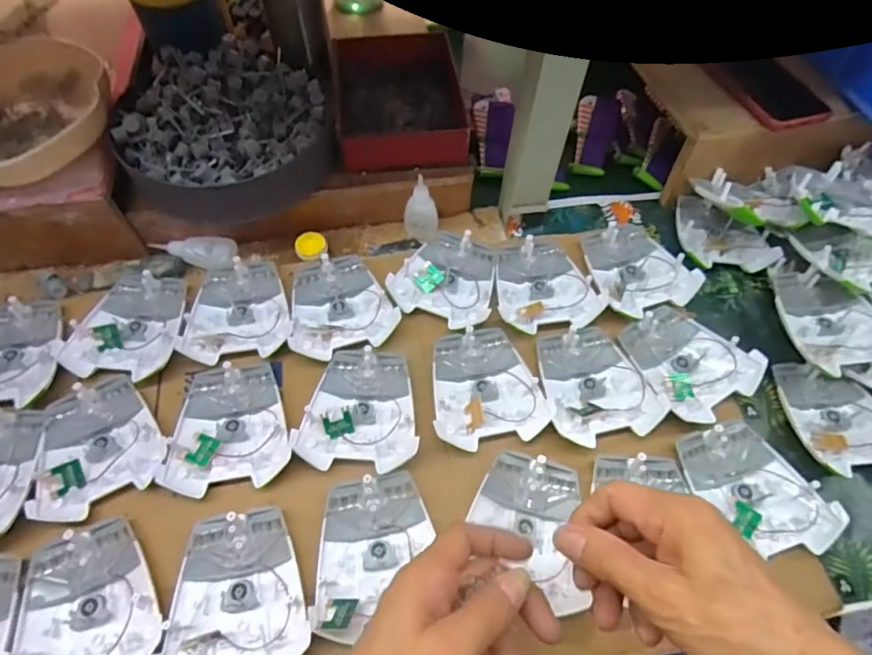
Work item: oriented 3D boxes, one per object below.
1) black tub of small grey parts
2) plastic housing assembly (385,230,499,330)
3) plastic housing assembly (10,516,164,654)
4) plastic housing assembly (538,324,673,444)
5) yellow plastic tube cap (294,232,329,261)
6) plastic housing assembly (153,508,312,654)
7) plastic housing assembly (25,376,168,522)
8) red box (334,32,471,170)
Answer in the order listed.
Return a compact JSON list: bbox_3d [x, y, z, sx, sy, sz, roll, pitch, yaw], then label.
[{"bbox_3d":[-0.207,-0.190,0.541,0.205,0.104,0.211,1,59,-2],"label":"black tub of small grey parts"},{"bbox_3d":[0.013,-0.052,0.515,0.096,0.021,0.108,19,60,9],"label":"plastic housing assembly"},{"bbox_3d":[-0.251,0.199,0.364,0.097,0.016,0.107,-21,63,-15],"label":"plastic housing assembly"},{"bbox_3d":[0.139,0.047,0.460,0.094,0.019,0.108,-10,60,-9],"label":"plastic housing assembly"},{"bbox_3d":[-0.133,-0.088,0.546,0.033,0.011,0.030,1,59,-2],"label":"yellow plastic tube cap"},{"bbox_3d":[-0.144,0.191,0.370,0.096,0.017,0.106,-9,60,-8],"label":"plastic housing assembly"},{"bbox_3d":[-0.282,0.095,0.424,0.096,0.016,0.105,-27,64,-17],"label":"plastic housing assembly"},{"bbox_3d":[-0.039,-0.249,0.563,0.133,0.044,0.161,-3,60,-5],"label":"red box"}]

